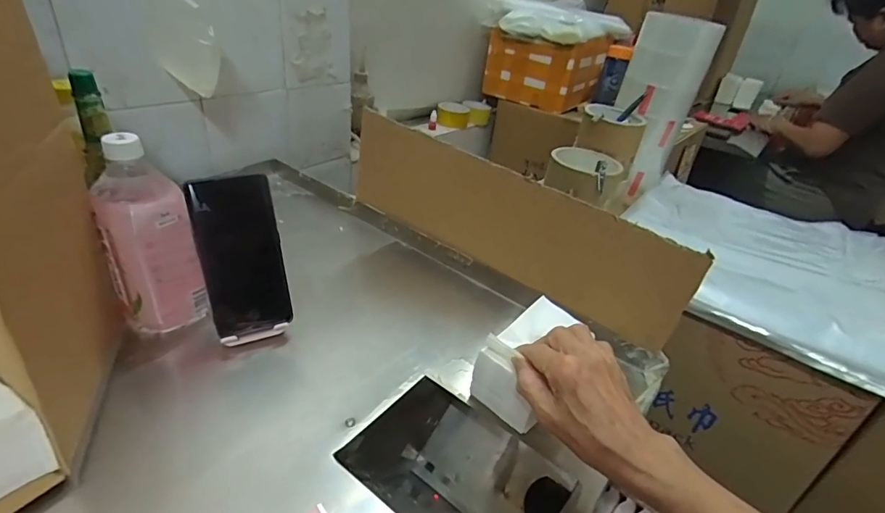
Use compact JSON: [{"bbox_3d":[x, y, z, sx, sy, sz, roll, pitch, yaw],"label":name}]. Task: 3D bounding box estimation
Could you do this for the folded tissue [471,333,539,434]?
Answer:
[{"bbox_3d":[0.058,0.118,0.422,0.068,0.076,0.011,30,38,31],"label":"folded tissue"}]

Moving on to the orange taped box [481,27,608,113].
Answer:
[{"bbox_3d":[0.297,-0.539,1.325,0.277,0.166,0.239,27,37,28],"label":"orange taped box"}]

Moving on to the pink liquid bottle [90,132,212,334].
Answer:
[{"bbox_3d":[-0.296,-0.015,0.462,0.066,0.191,0.070,30,38,31],"label":"pink liquid bottle"}]

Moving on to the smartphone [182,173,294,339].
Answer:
[{"bbox_3d":[-0.205,0.002,0.472,0.076,0.162,0.007,-13,17,-25],"label":"smartphone"}]

